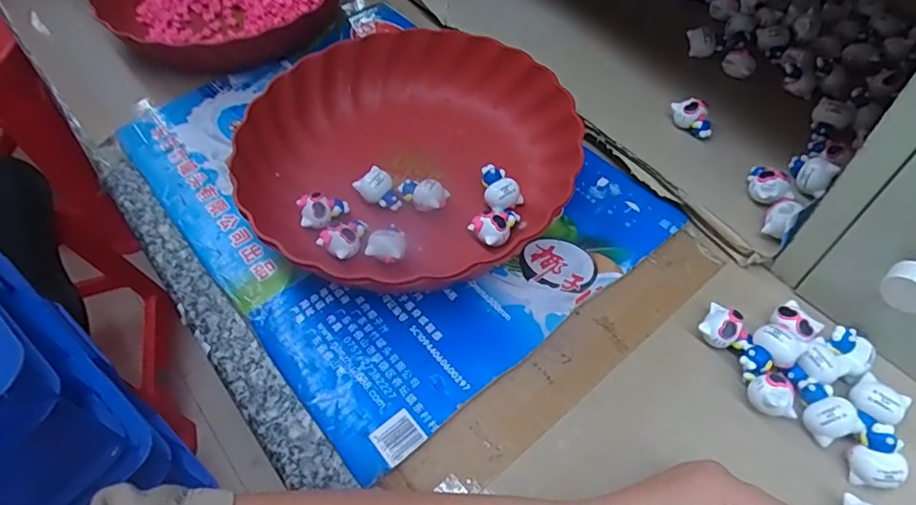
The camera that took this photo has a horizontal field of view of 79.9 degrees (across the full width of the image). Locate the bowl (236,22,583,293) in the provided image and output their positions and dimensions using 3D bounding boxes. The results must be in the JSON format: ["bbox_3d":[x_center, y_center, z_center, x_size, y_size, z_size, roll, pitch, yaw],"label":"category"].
[{"bbox_3d":[-0.038,-0.075,0.414,0.231,0.053,0.238,0,55,1],"label":"bowl"}]

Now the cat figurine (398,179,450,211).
[{"bbox_3d":[-0.026,-0.039,0.403,0.035,0.024,0.023,11,56,9],"label":"cat figurine"}]

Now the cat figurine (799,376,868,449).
[{"bbox_3d":[0.208,0.090,0.311,0.022,0.020,0.034,-15,56,-10],"label":"cat figurine"}]

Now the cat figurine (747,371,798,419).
[{"bbox_3d":[0.181,0.084,0.316,0.025,0.020,0.022,-4,55,-2],"label":"cat figurine"}]

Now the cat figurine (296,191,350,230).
[{"bbox_3d":[-0.097,-0.031,0.396,0.034,0.017,0.023,-12,55,-7],"label":"cat figurine"}]

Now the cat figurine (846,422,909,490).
[{"bbox_3d":[0.226,0.109,0.295,0.025,0.014,0.034,7,81,22],"label":"cat figurine"}]

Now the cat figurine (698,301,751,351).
[{"bbox_3d":[0.168,0.049,0.343,0.031,0.020,0.026,31,61,21],"label":"cat figurine"}]

